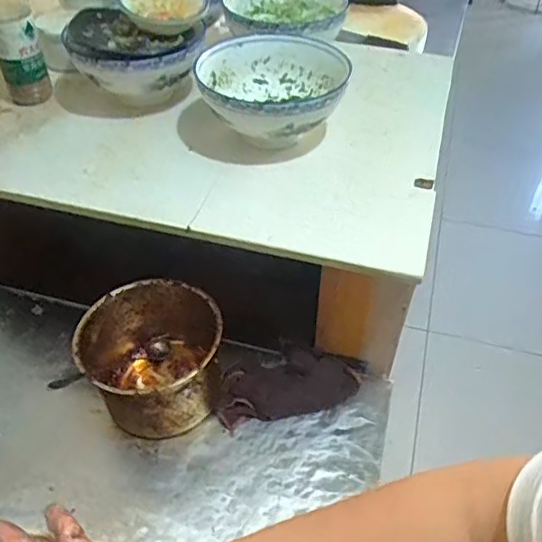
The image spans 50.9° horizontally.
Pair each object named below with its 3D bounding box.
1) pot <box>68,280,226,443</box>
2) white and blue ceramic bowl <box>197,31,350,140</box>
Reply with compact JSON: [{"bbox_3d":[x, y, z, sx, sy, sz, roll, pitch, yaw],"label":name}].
[{"bbox_3d":[-0.148,0.116,0.735,0.163,0.131,0.164,0,44,0],"label":"pot"},{"bbox_3d":[0.001,-0.234,0.769,0.194,0.112,0.195,0,44,0],"label":"white and blue ceramic bowl"}]

